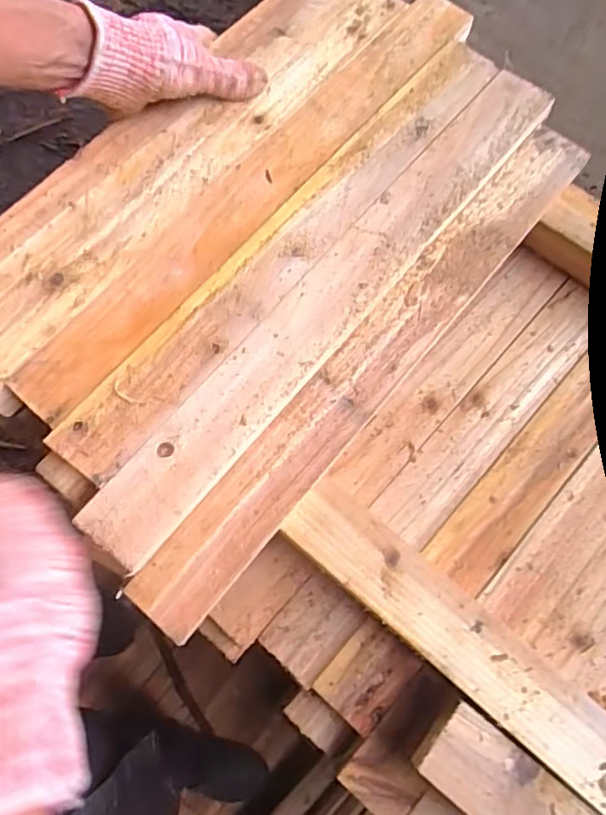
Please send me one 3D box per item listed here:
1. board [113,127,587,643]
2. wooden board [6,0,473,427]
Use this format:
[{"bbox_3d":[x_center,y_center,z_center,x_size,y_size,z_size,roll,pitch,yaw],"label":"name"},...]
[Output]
[{"bbox_3d":[0.059,-0.042,0.411,0.050,0.017,0.486,39,78,10],"label":"board"},{"bbox_3d":[-0.026,-0.175,0.430,0.054,0.023,0.479,39,78,10],"label":"wooden board"}]

